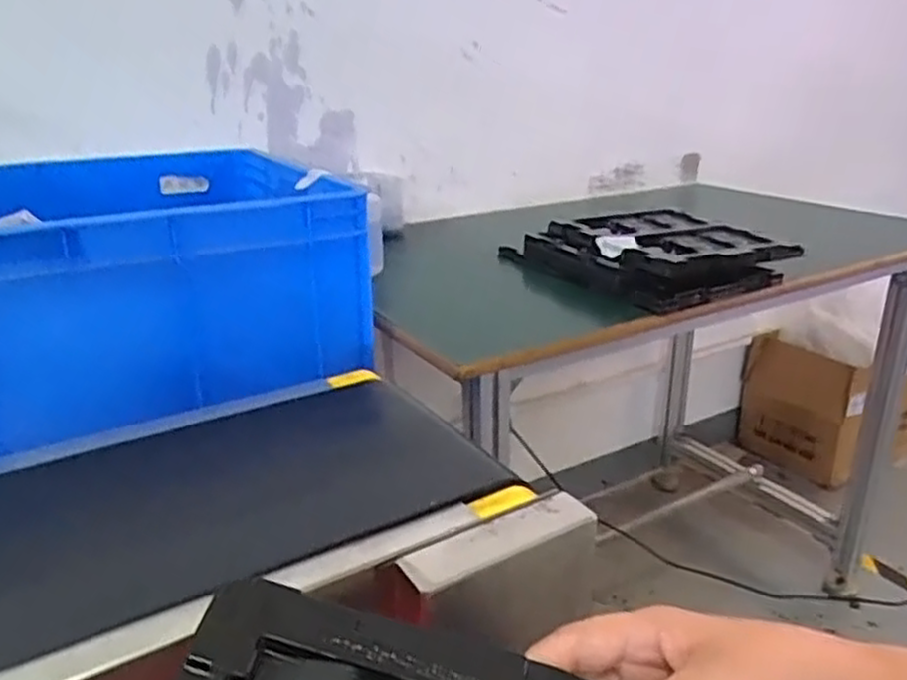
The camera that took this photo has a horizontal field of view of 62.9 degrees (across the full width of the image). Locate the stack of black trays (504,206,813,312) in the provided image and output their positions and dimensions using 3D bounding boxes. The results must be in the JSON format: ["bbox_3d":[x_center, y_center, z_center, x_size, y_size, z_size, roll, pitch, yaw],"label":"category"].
[{"bbox_3d":[0.258,-0.119,1.015,0.253,0.060,0.289,-9,22,-20],"label":"stack of black trays"}]

